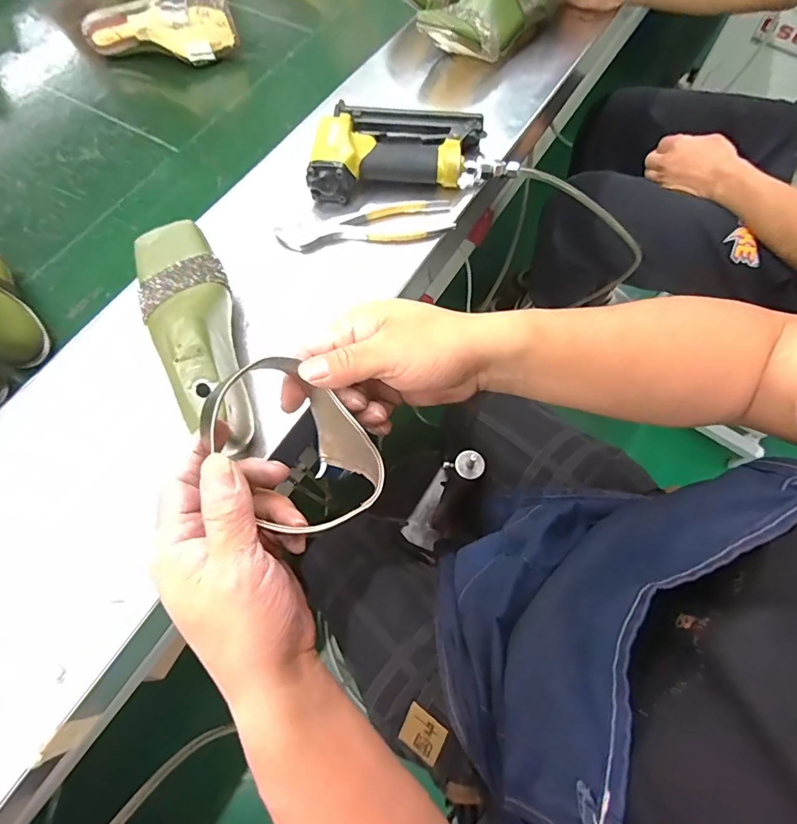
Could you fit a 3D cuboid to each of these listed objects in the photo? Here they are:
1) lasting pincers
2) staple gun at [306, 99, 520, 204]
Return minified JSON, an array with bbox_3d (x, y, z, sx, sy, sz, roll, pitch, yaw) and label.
[{"bbox_3d":[-0.037,-0.207,0.514,0.195,0.014,0.043,-9,68,-3],"label":"lasting pincers"},{"bbox_3d":[0.016,-0.309,0.535,0.222,0.044,0.129,2,68,1],"label":"staple gun"}]

